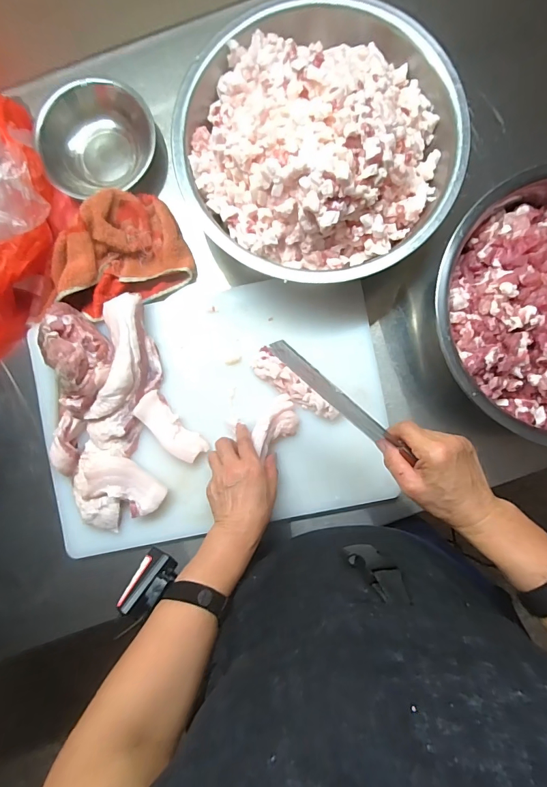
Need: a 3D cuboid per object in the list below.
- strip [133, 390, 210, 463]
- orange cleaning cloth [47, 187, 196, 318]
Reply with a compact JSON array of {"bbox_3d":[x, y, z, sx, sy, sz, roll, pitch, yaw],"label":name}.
[{"bbox_3d":[-0.143,0.049,0.530,0.046,0.012,0.109,-44,98,-16],"label":"strip"},{"bbox_3d":[-0.214,-0.187,0.519,0.179,0.055,0.131,-26,89,1],"label":"orange cleaning cloth"}]

